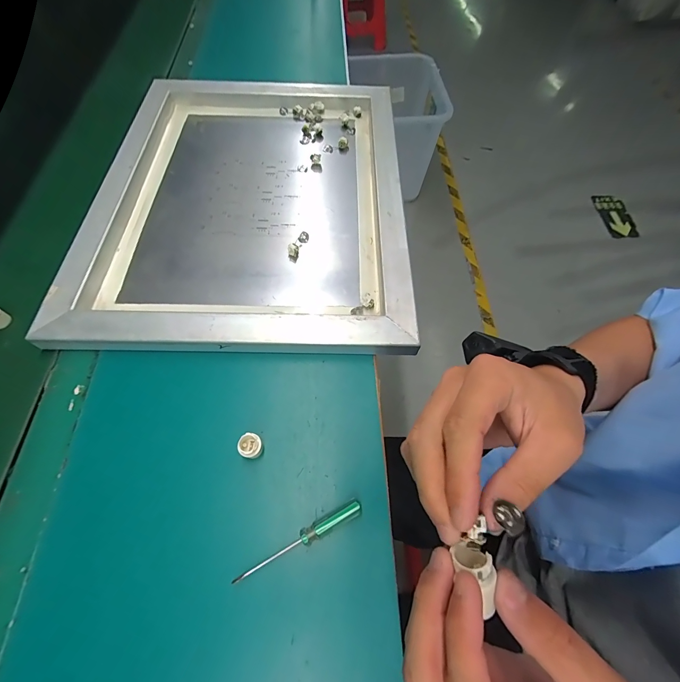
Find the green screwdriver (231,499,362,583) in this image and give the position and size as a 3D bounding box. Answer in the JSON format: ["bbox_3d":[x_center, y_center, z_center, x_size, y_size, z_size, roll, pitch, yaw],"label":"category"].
[{"bbox_3d":[-0.034,0.171,0.284,0.117,0.014,0.014,-24,65,-14],"label":"green screwdriver"}]

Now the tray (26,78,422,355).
[{"bbox_3d":[-0.119,-0.226,0.481,0.416,0.034,0.538,1,62,-1],"label":"tray"}]

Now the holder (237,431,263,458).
[{"bbox_3d":[-0.085,0.102,0.315,0.020,0.024,0.024,-33,68,-18],"label":"holder"}]

